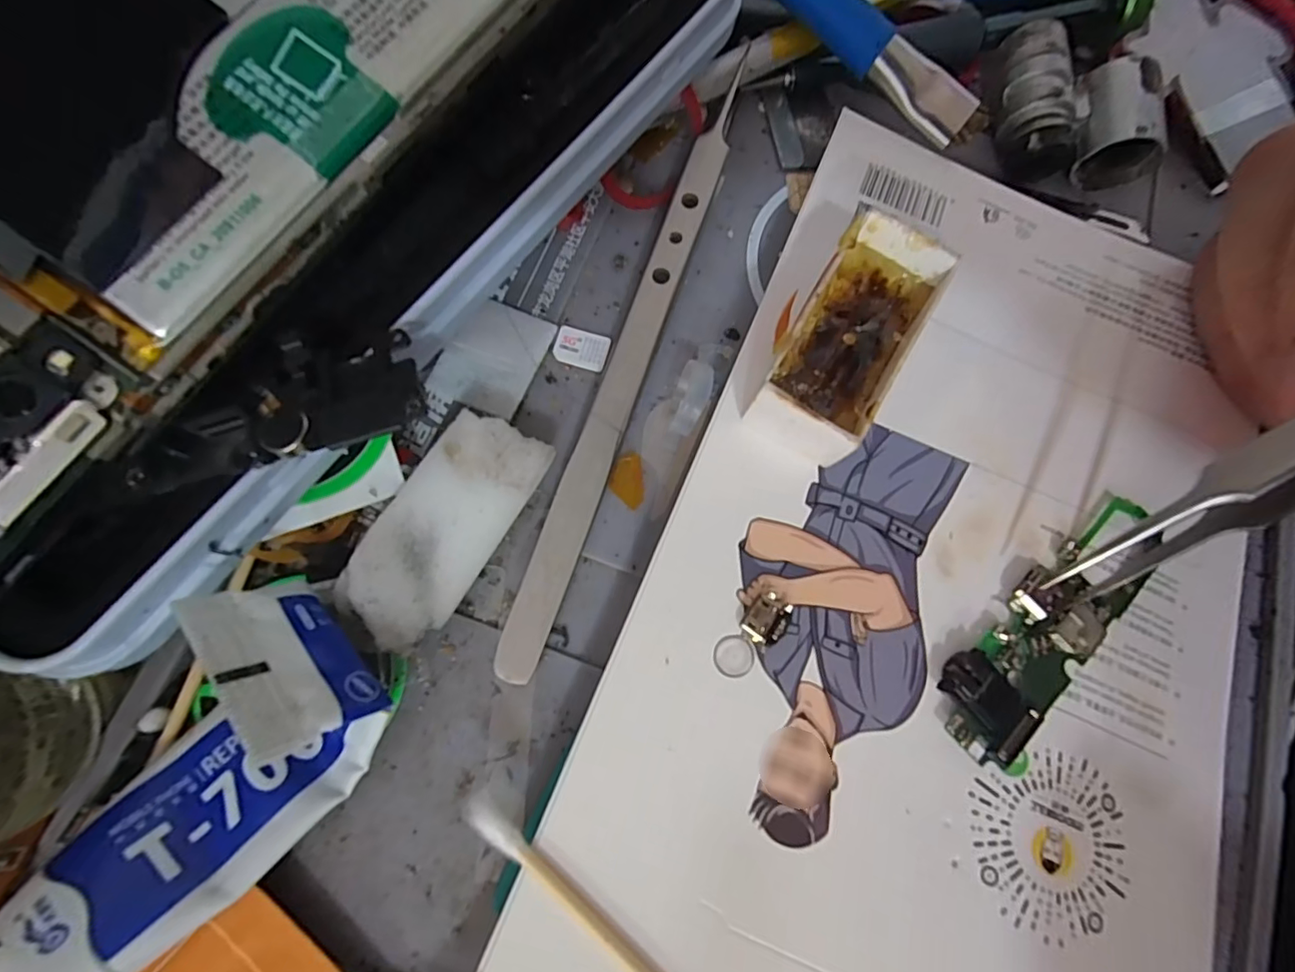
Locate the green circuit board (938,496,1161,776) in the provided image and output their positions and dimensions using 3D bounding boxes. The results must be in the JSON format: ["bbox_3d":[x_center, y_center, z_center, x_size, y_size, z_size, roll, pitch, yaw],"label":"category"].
[{"bbox_3d":[0.080,0.026,0.106,0.020,0.005,0.063,44,76,6],"label":"green circuit board"}]

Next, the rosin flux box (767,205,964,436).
[{"bbox_3d":[0.042,-0.031,0.114,0.022,0.022,0.040,31,75,3],"label":"rosin flux box"}]

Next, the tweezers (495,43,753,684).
[{"bbox_3d":[-0.001,-0.034,0.124,0.010,0.014,0.154,20,75,0],"label":"tweezers"}]

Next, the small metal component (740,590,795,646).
[{"bbox_3d":[0.022,0.025,0.104,0.007,0.004,0.010,31,75,3],"label":"small metal component"}]

